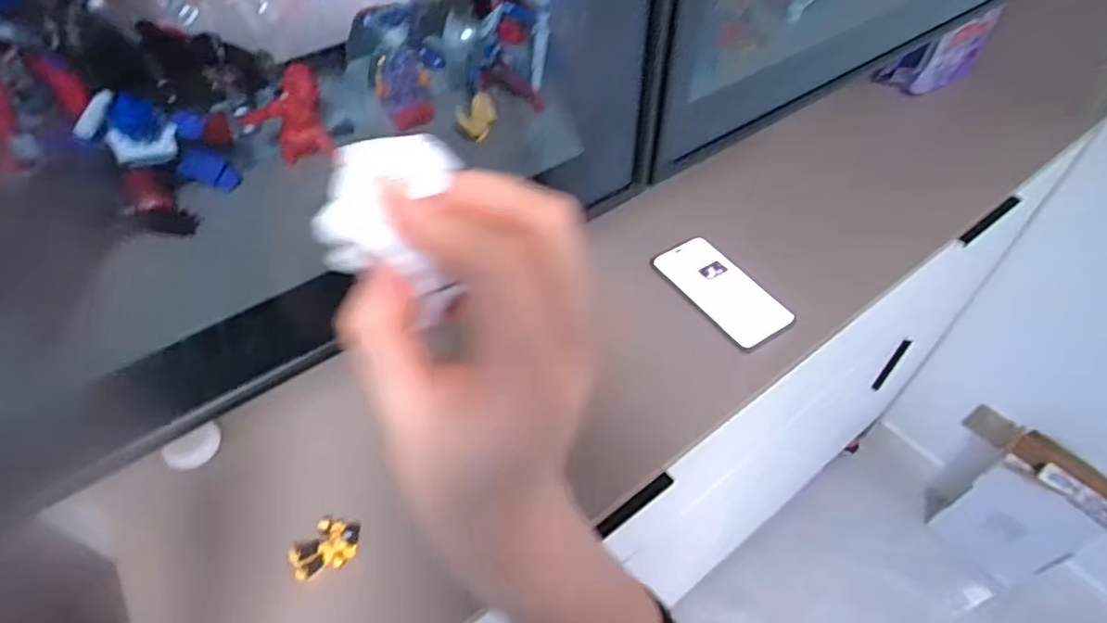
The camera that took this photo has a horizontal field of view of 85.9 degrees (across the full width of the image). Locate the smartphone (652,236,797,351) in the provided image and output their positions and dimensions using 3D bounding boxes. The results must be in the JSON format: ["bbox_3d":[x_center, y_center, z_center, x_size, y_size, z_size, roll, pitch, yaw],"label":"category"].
[{"bbox_3d":[0.199,-0.028,0.706,0.082,0.013,0.173,-24,53,-19],"label":"smartphone"}]

